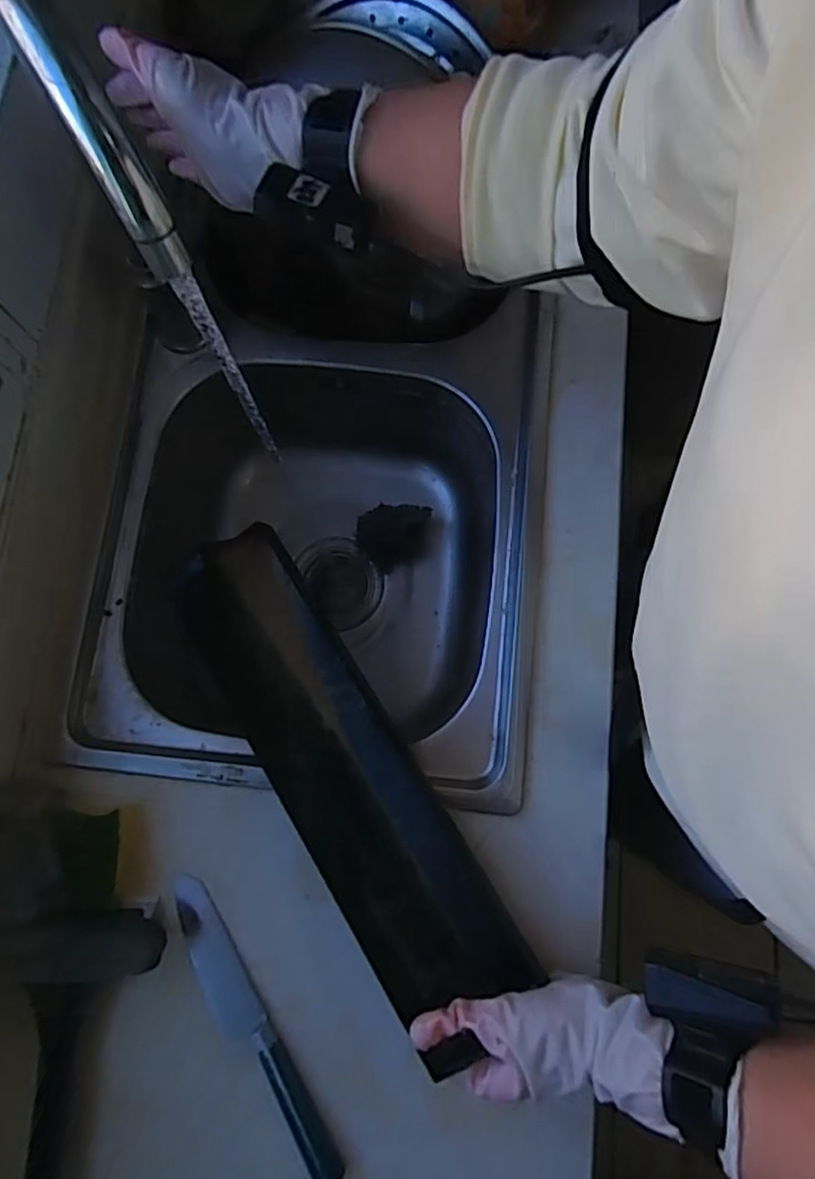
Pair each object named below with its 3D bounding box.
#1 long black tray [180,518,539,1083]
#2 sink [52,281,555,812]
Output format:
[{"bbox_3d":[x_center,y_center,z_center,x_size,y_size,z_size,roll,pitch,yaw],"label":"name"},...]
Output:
[{"bbox_3d":[-0.055,0.134,0.481,0.099,0.054,0.395,-32,76,-7],"label":"long black tray"},{"bbox_3d":[-0.084,-0.013,0.634,0.364,0.231,0.387,3,78,0],"label":"sink"}]

